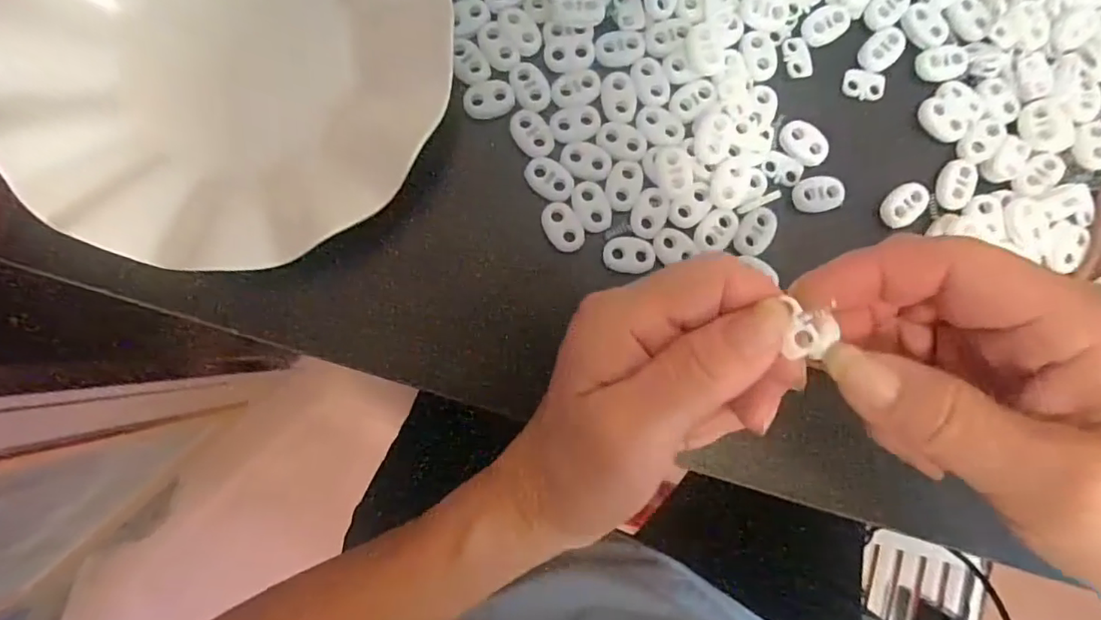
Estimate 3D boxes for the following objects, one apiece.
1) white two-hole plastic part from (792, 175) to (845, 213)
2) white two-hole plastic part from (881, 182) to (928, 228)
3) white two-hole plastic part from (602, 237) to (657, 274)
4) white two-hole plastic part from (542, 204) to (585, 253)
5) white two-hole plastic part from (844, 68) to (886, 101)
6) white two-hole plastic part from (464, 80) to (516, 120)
[{"bbox_3d":[0.119,-0.052,0.248,0.021,0.005,0.016,-9,86,-3],"label":"white two-hole plastic part"},{"bbox_3d":[0.157,-0.047,0.247,0.015,0.004,0.022,43,86,1],"label":"white two-hole plastic part"},{"bbox_3d":[0.035,-0.024,0.243,0.021,0.004,0.016,-1,86,-2],"label":"white two-hole plastic part"},{"bbox_3d":[0.005,-0.036,0.241,0.015,0.004,0.022,-32,88,-4],"label":"white two-hole plastic part"},{"bbox_3d":[0.144,-0.103,0.257,0.018,0.005,0.012,13,86,-1],"label":"white two-hole plastic part"},{"bbox_3d":[-0.027,-0.092,0.243,0.022,0.004,0.015,-17,87,-3],"label":"white two-hole plastic part"}]

